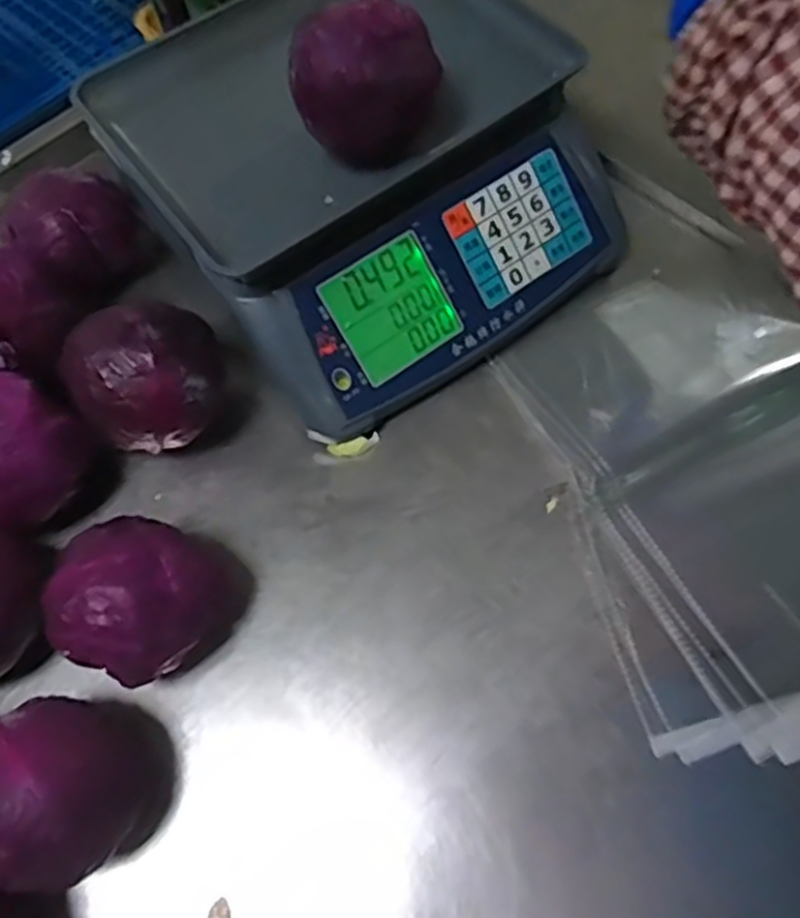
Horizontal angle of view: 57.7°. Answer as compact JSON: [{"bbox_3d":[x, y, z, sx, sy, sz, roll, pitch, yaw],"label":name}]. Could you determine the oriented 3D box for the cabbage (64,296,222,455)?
[{"bbox_3d":[-0.183,-0.055,0.537,0.097,0.105,0.089,-1,65,2],"label":"cabbage"}]

